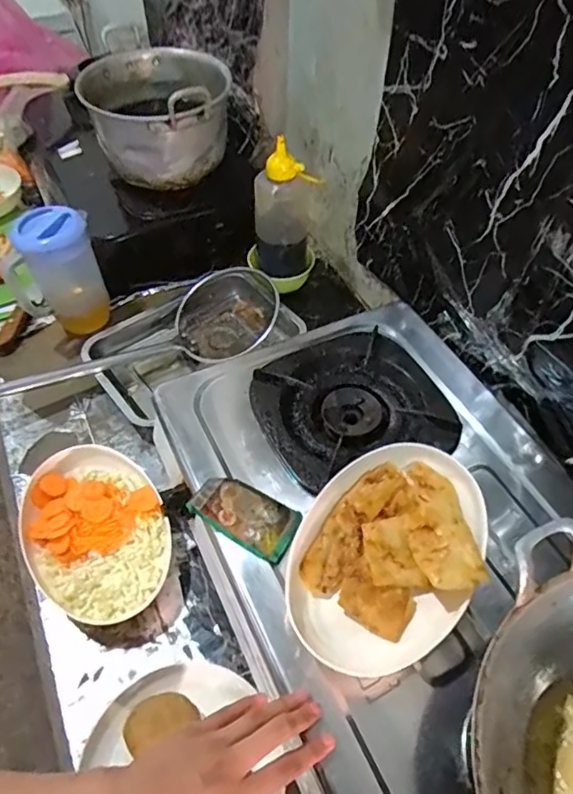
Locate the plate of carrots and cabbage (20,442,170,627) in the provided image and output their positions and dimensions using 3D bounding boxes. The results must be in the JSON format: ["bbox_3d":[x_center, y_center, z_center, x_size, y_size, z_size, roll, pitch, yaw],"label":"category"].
[{"bbox_3d":[-0.231,0.162,0.665,0.157,0.054,0.229,-21,55,-17],"label":"plate of carrots and cabbage"}]

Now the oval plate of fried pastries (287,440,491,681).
[{"bbox_3d":[0.096,0.143,0.512,0.156,0.047,0.220,37,60,25],"label":"oval plate of fried pastries"}]

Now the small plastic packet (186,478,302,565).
[{"bbox_3d":[-0.041,0.121,0.567,0.109,0.019,0.062,26,56,18],"label":"small plastic packet"}]

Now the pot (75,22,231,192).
[{"bbox_3d":[-0.215,-0.481,0.924,0.220,0.159,0.287,-12,53,-10],"label":"pot"}]

